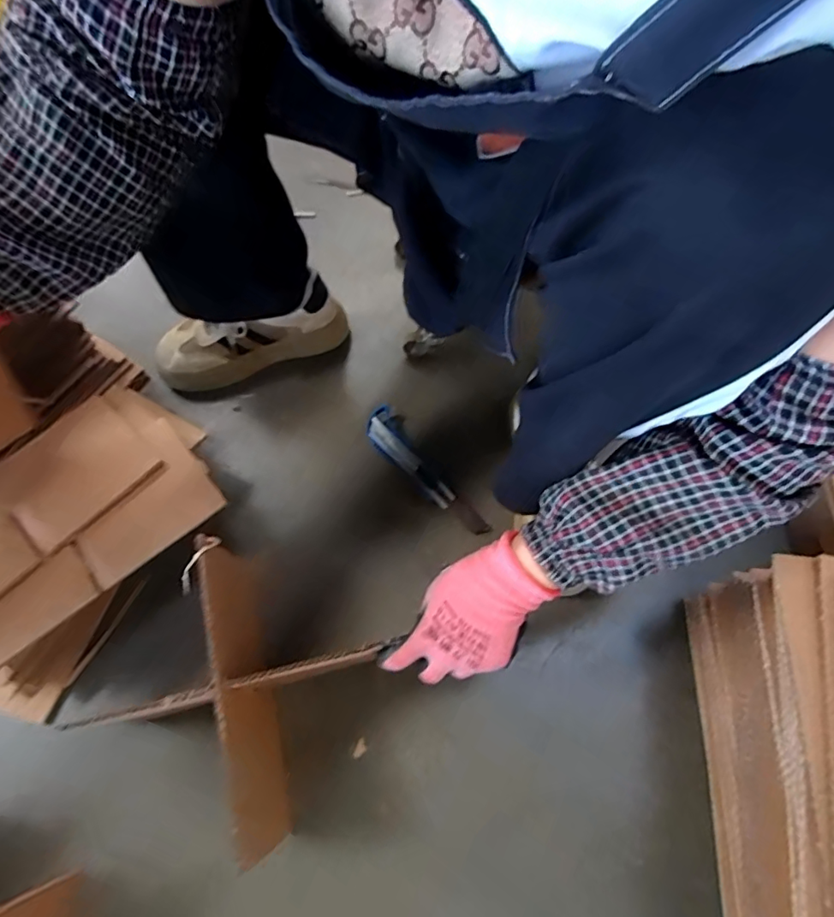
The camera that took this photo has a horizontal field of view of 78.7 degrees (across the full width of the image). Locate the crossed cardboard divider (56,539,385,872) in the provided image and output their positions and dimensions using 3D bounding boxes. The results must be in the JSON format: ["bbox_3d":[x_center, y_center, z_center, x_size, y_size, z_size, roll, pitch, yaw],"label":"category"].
[{"bbox_3d":[-0.150,0.202,0.455,0.176,0.118,0.170,24,68,12],"label":"crossed cardboard divider"}]

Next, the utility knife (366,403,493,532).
[{"bbox_3d":[0.007,0.017,0.604,0.046,0.018,0.195,-35,70,-16],"label":"utility knife"}]

